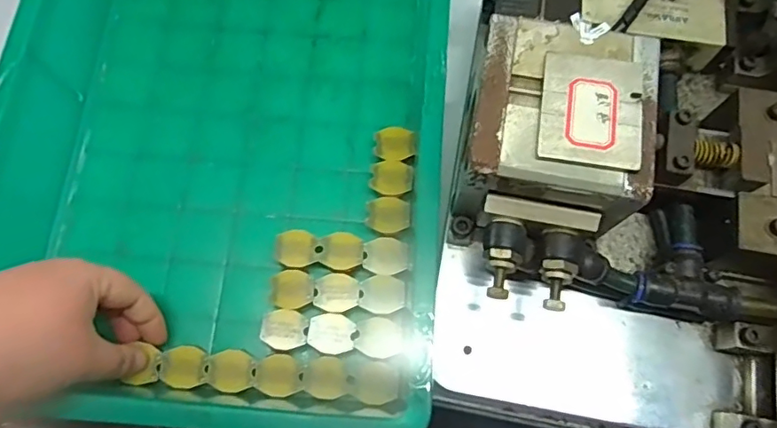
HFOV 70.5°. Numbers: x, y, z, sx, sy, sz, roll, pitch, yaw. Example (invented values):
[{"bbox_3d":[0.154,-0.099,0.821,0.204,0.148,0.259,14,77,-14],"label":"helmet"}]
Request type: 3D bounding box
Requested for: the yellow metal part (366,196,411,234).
[{"bbox_3d":[0.000,0.001,0.384,0.029,0.007,0.025,0,74,0],"label":"yellow metal part"}]

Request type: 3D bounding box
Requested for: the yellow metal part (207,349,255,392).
[{"bbox_3d":[-0.102,0.100,0.352,0.029,0.004,0.025,2,74,1],"label":"yellow metal part"}]

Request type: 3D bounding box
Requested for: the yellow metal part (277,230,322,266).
[{"bbox_3d":[-0.061,0.023,0.376,0.028,0.004,0.025,-6,77,-6],"label":"yellow metal part"}]

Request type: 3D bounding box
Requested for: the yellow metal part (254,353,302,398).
[{"bbox_3d":[-0.070,0.103,0.351,0.030,0.004,0.025,7,74,2],"label":"yellow metal part"}]

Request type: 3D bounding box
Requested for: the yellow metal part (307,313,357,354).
[{"bbox_3d":[-0.037,0.078,0.360,0.031,0.004,0.025,6,74,2],"label":"yellow metal part"}]

